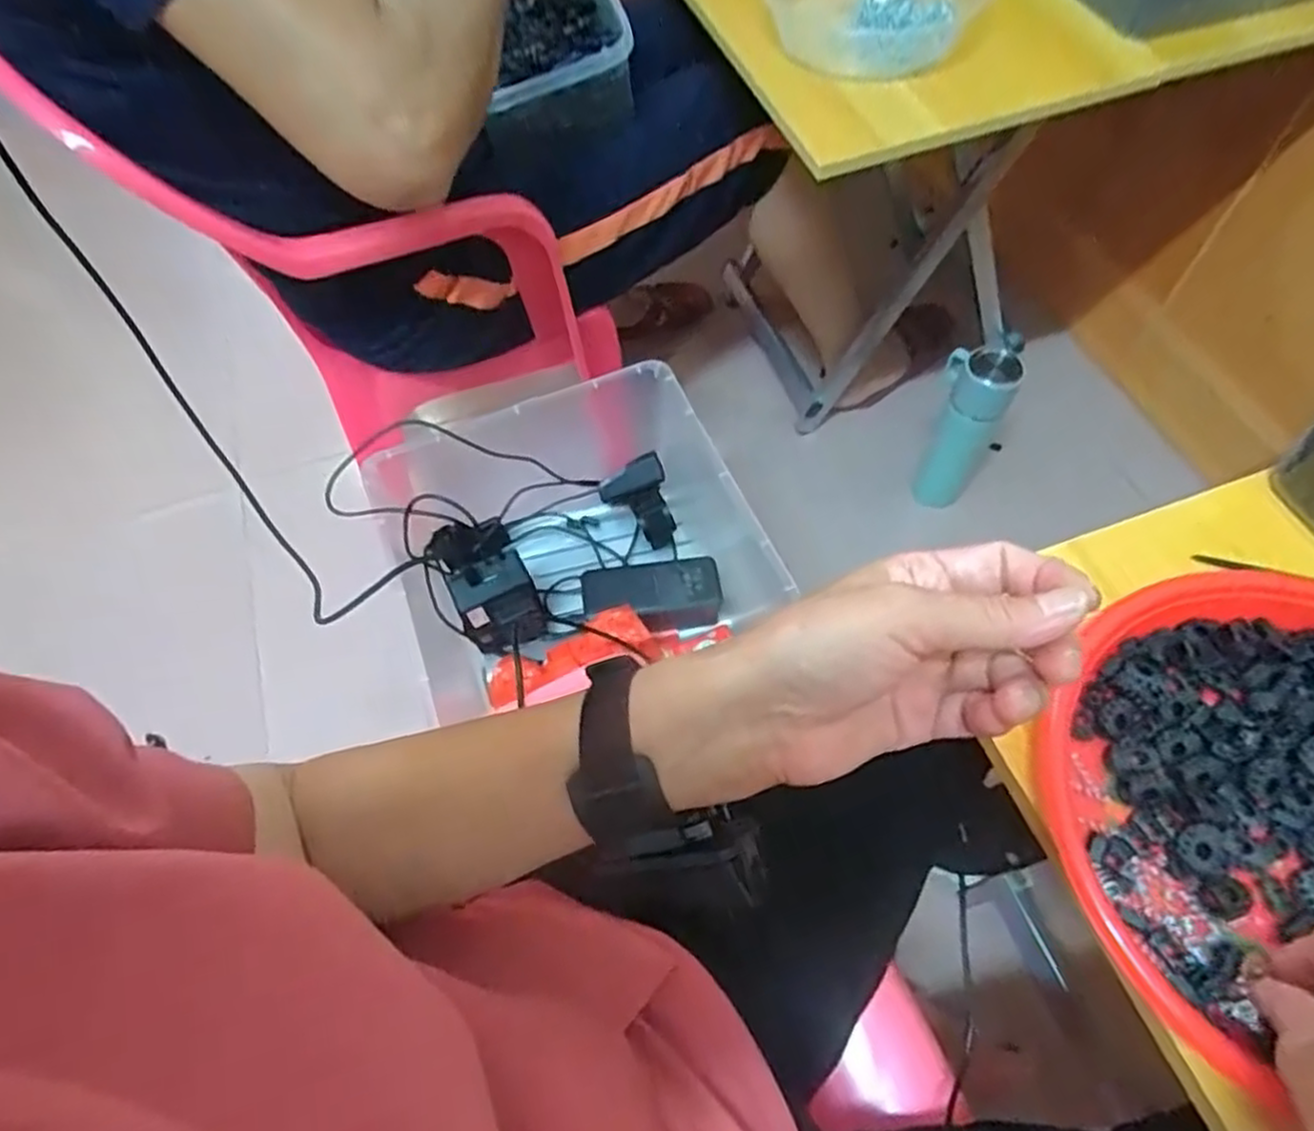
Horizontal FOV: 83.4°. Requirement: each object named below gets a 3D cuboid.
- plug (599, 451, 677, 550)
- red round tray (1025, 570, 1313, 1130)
[{"bbox_3d":[-0.014,-0.063,0.769,0.066,0.044,0.084,-22,62,-9],"label":"plug"},{"bbox_3d":[0.301,0.106,0.337,0.229,0.023,0.211,-1,61,2],"label":"red round tray"}]

